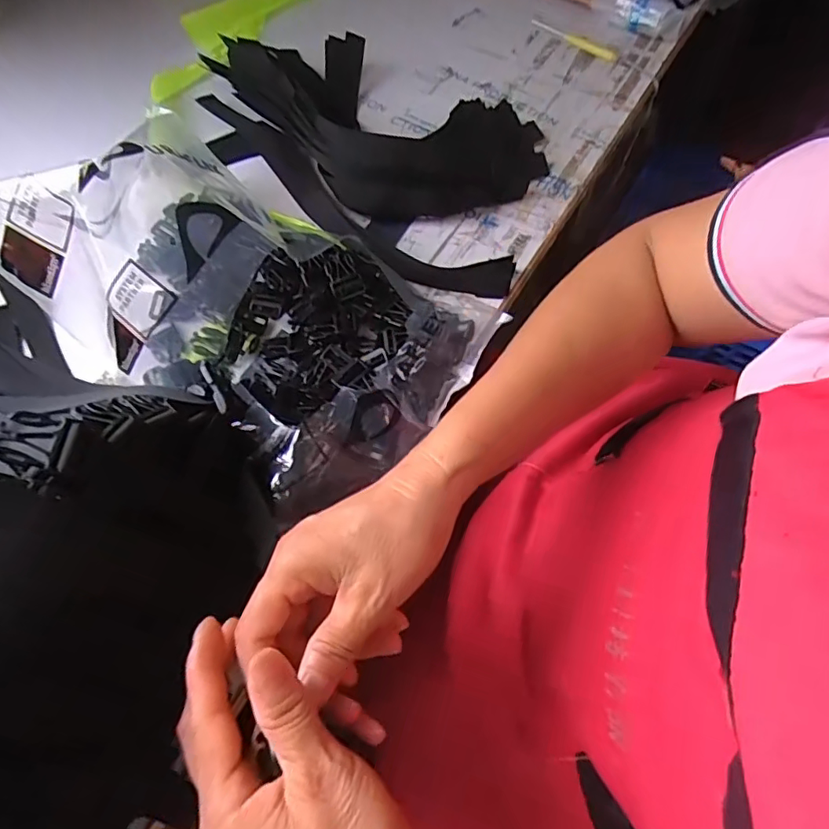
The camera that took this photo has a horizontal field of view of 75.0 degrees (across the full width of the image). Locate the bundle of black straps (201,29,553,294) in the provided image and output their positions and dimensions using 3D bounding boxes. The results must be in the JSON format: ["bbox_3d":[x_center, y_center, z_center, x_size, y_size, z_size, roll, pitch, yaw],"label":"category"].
[{"bbox_3d":[-0.044,-0.314,0.576,0.447,0.043,0.266,35,69,16],"label":"bundle of black straps"}]

